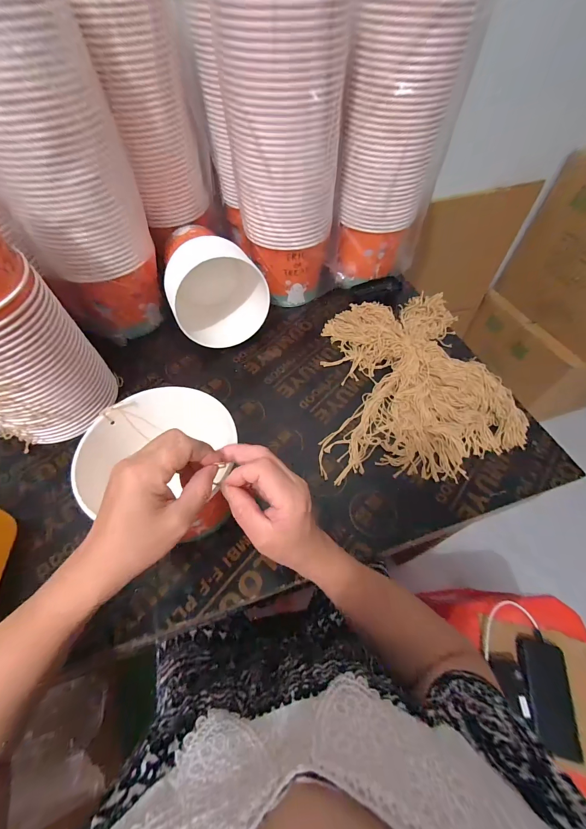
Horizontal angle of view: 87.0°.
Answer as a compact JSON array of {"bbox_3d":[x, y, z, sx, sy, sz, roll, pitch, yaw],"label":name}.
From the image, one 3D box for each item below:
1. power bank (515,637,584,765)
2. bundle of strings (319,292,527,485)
[{"bbox_3d":[0.452,0.493,0.544,0.078,0.015,0.154,10,56,7],"label":"power bank"},{"bbox_3d":[0.195,-0.073,0.530,0.294,0.046,0.365,-1,55,-1],"label":"bundle of strings"}]

